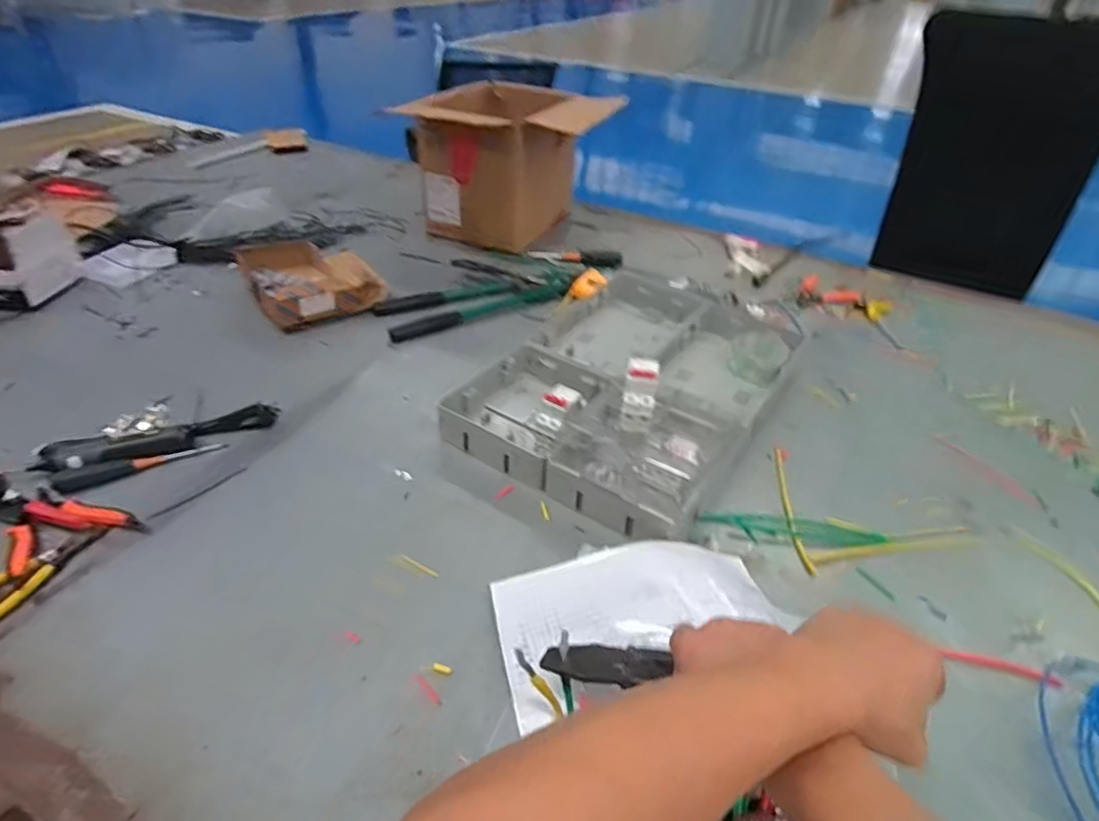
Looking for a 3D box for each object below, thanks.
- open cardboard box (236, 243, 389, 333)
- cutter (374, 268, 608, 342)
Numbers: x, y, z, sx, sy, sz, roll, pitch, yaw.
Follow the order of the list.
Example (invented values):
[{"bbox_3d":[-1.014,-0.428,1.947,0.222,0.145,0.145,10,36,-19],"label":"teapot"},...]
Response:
[{"bbox_3d":[-0.438,-0.254,1.148,0.218,0.076,0.254,-19,43,-27],"label":"open cardboard box"},{"bbox_3d":[-0.086,-0.205,1.143,0.451,0.035,0.119,-11,40,-18],"label":"cutter"}]

